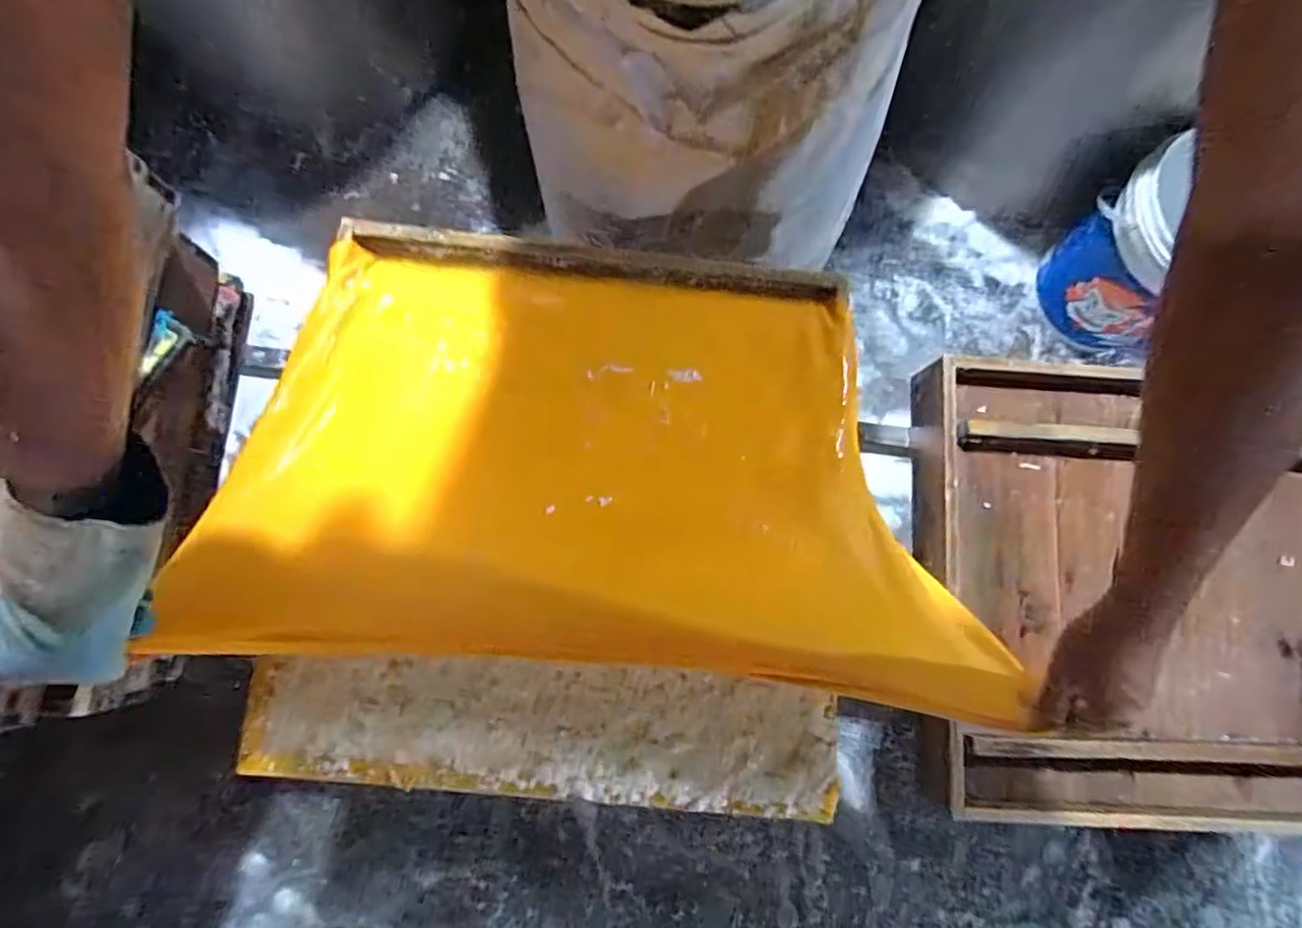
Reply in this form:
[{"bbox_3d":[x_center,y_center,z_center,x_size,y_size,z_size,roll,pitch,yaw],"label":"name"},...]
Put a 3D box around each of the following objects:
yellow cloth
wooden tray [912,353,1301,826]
[{"bbox_3d":[-0.034,-0.007,0.631,0.697,0.095,0.395,5,79,0],"label":"yellow cloth"},{"bbox_3d":[0.635,0.154,0.838,0.585,0.060,0.566,5,79,-1],"label":"wooden tray"}]

